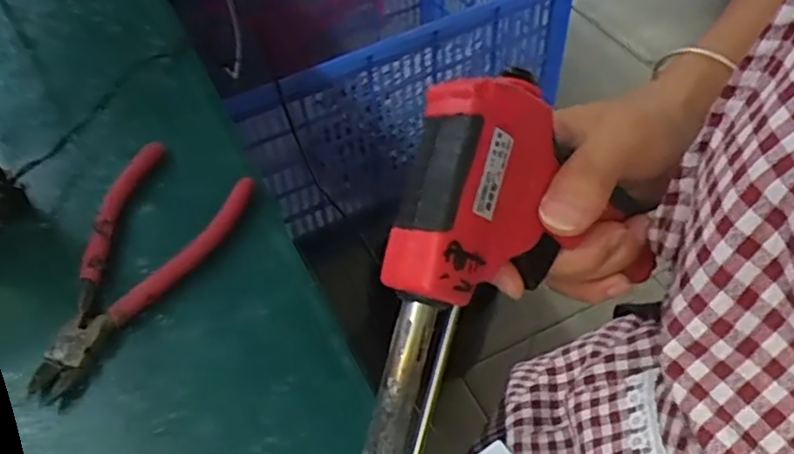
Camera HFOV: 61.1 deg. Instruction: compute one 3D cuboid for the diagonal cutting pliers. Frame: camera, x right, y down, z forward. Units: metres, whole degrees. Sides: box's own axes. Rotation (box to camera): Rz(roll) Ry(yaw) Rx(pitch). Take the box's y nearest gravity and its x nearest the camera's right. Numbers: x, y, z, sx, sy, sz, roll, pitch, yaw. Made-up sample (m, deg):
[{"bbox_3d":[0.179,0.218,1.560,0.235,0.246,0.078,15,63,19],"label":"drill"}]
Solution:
[{"bbox_3d":[-0.151,0.017,0.365,0.085,0.017,0.149,21,56,21],"label":"diagonal cutting pliers"}]

